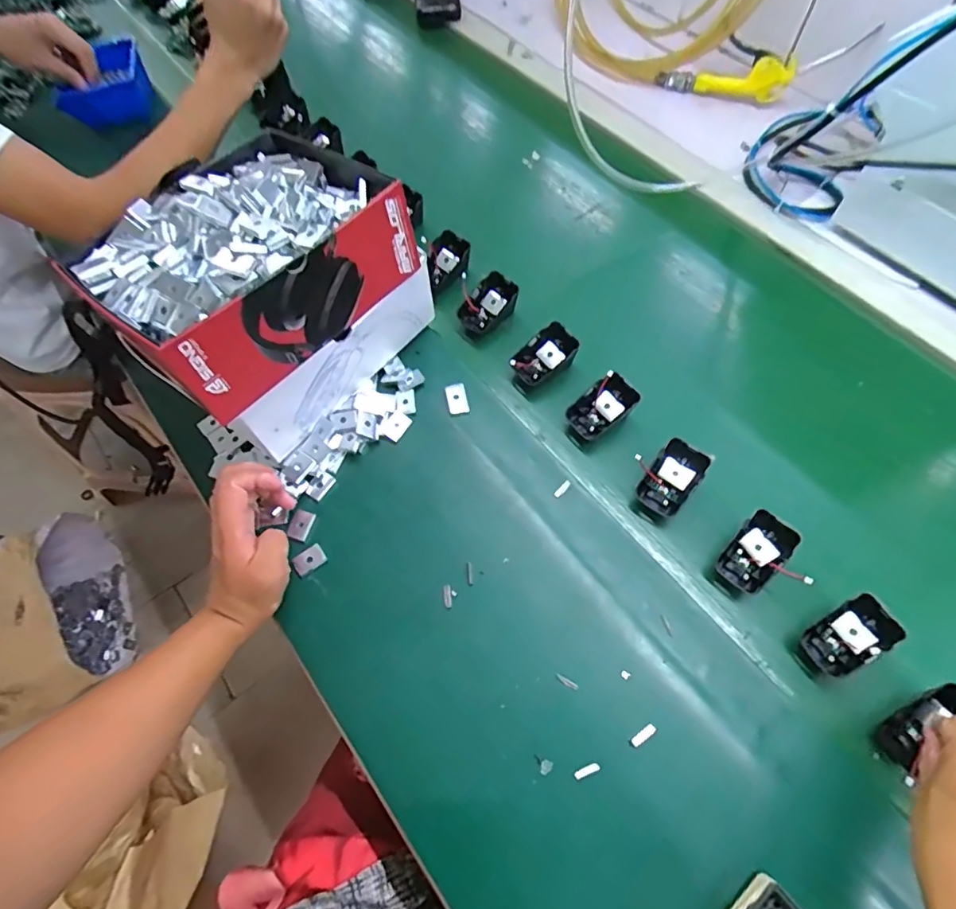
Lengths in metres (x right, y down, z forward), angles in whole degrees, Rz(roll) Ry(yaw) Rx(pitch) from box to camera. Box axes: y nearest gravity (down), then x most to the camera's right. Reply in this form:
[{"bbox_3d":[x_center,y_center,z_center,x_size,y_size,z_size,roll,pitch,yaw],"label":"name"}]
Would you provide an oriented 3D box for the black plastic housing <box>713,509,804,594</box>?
[{"bbox_3d":[0.244,0.086,0.482,0.045,0.020,0.070,39,96,22],"label":"black plastic housing"}]

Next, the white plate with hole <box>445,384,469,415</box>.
[{"bbox_3d":[-0.022,-0.059,0.572,0.022,0.006,0.036,-13,64,-5],"label":"white plate with hole"}]

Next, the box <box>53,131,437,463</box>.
[{"bbox_3d":[-0.201,-0.159,0.523,0.202,0.174,0.243,38,69,18],"label":"box"}]

